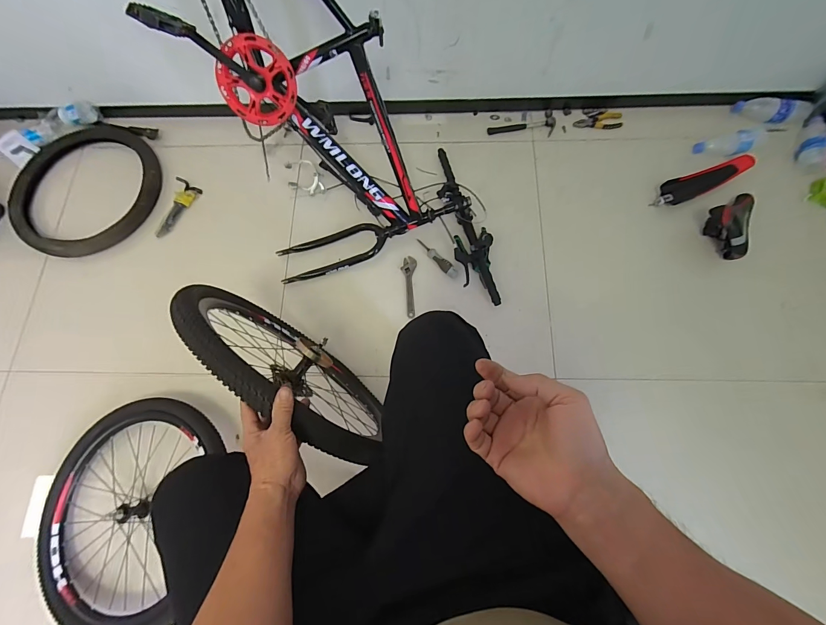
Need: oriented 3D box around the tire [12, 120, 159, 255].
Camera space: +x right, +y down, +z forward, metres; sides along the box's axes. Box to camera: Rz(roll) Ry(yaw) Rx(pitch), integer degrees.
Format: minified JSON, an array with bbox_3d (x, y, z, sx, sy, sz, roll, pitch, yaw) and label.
[{"bbox_3d":[-1.088,-0.422,1.172,0.475,0.059,0.479,-1,74,2],"label":"tire"}]

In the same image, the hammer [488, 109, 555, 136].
[{"bbox_3d":[0.361,-0.618,1.166,0.219,0.028,0.077,-10,74,-1],"label":"hammer"}]

